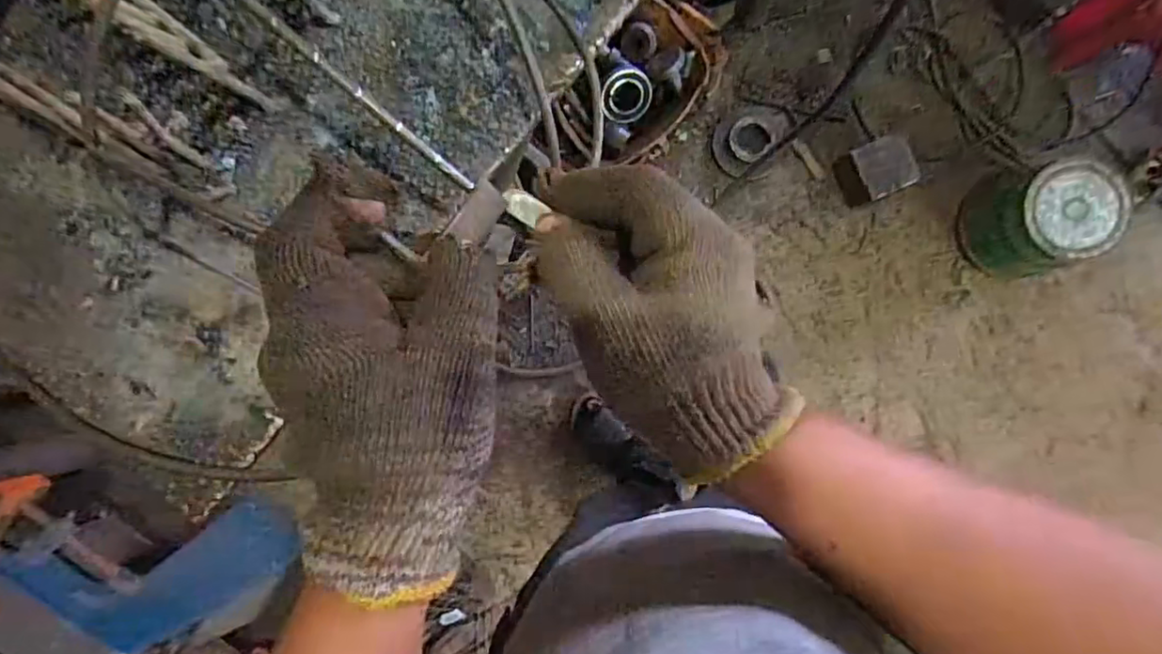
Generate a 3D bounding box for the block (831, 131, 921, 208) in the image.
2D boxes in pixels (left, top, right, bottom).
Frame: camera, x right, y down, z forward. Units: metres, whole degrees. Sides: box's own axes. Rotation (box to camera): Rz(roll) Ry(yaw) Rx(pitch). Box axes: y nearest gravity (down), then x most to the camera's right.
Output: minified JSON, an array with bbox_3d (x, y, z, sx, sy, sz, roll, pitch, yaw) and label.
[{"bbox_3d":[0.544,-0.289,1.131,0.110,0.098,0.102,-23,90,3],"label":"block"}]

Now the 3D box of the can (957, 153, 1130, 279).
[{"bbox_3d":[0.809,-0.195,1.090,0.167,0.205,0.191,8,92,3],"label":"can"}]

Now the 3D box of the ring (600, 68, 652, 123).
[{"bbox_3d":[0.078,-0.387,1.028,0.089,0.027,0.081,-19,119,-4],"label":"ring"}]

